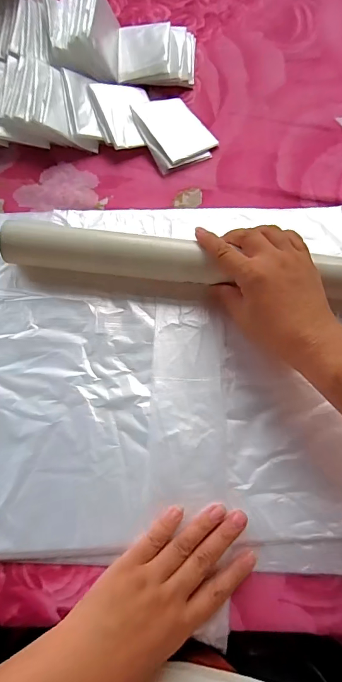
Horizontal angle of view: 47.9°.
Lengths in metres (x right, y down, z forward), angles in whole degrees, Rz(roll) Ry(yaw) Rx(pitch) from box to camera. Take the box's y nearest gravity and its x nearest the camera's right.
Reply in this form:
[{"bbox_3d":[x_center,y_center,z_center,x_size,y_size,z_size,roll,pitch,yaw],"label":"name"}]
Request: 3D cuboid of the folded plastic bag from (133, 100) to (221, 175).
[{"bbox_3d":[0.003,-0.236,0.428,0.073,0.016,0.086,-25,72,-10],"label":"folded plastic bag"}]

